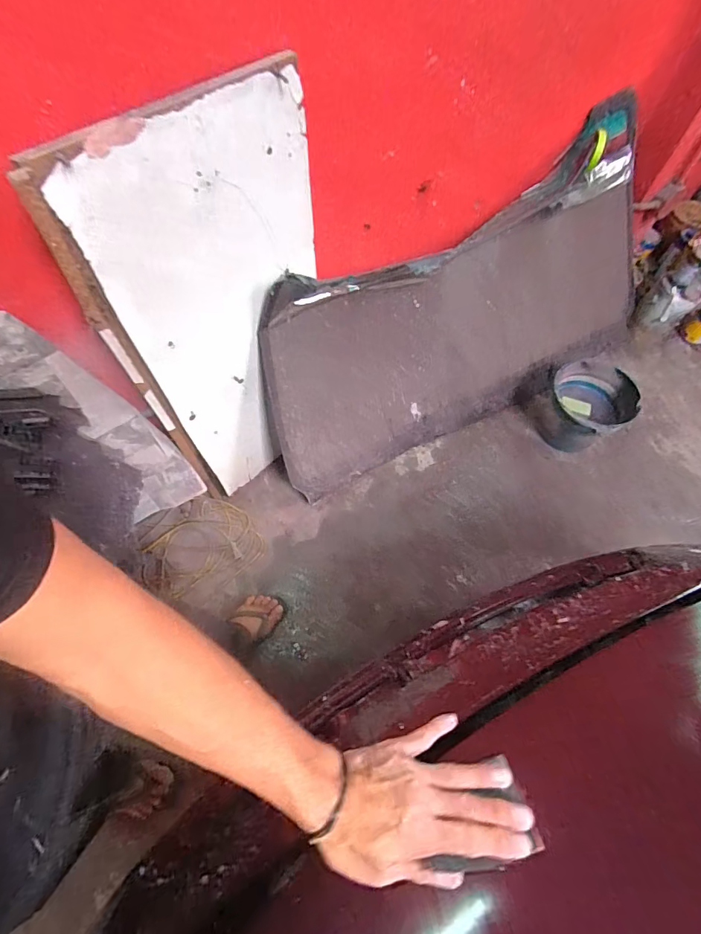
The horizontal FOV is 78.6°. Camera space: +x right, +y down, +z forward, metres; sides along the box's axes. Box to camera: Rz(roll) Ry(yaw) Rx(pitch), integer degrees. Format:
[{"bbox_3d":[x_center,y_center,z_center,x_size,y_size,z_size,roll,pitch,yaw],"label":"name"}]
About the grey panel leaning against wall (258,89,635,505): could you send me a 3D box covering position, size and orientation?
[{"bbox_3d":[0.273,-0.384,1.240,1.175,0.731,0.155,-29,47,-2],"label":"grey panel leaning against wall"}]

